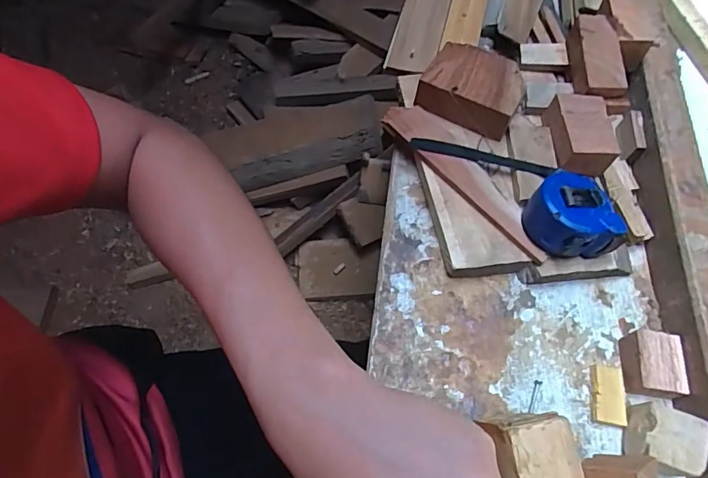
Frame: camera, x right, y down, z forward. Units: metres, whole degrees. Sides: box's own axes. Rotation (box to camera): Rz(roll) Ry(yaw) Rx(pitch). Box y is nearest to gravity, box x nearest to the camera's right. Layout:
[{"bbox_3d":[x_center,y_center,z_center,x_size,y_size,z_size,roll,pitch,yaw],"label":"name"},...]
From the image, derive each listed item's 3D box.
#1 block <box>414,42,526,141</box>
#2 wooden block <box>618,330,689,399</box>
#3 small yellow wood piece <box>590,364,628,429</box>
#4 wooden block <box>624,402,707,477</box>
[{"bbox_3d":[0.114,-0.146,0.454,0.087,0.037,0.068,27,65,10],"label":"block"},{"bbox_3d":[0.228,0.098,0.365,0.037,0.029,0.047,5,63,0],"label":"wooden block"},{"bbox_3d":[0.192,0.118,0.362,0.024,0.009,0.044,11,63,3],"label":"small yellow wood piece"},{"bbox_3d":[0.213,0.141,0.332,0.042,0.038,0.040,22,64,8],"label":"wooden block"}]

